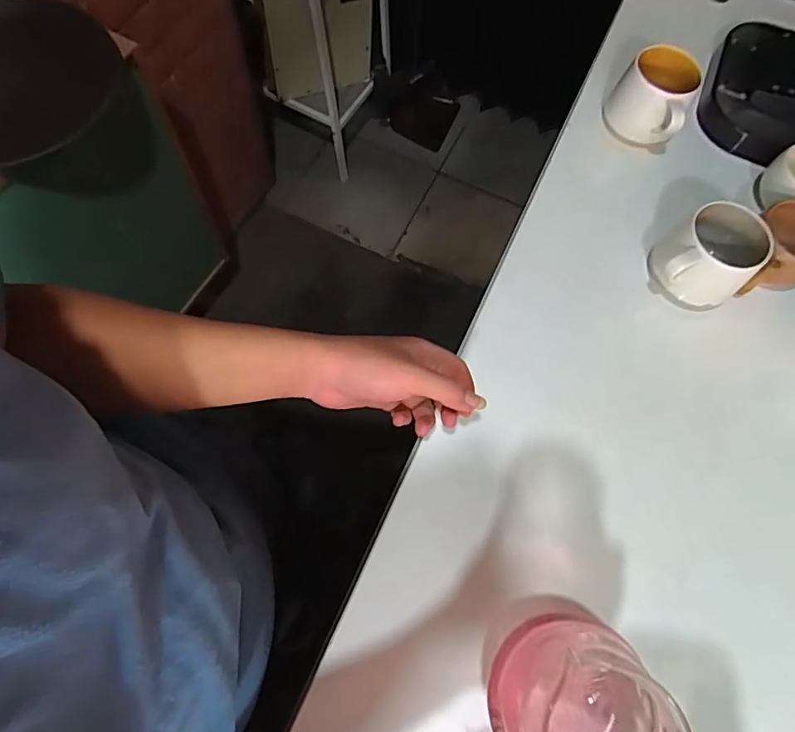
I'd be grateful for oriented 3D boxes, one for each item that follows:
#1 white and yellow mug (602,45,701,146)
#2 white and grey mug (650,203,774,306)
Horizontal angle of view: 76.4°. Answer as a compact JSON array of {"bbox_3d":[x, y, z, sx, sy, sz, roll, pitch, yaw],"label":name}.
[{"bbox_3d":[0.293,-0.308,0.591,0.084,0.081,0.088,27,69,6],"label":"white and yellow mug"},{"bbox_3d":[0.307,-0.105,0.511,0.102,0.071,0.087,-37,76,-17],"label":"white and grey mug"}]

